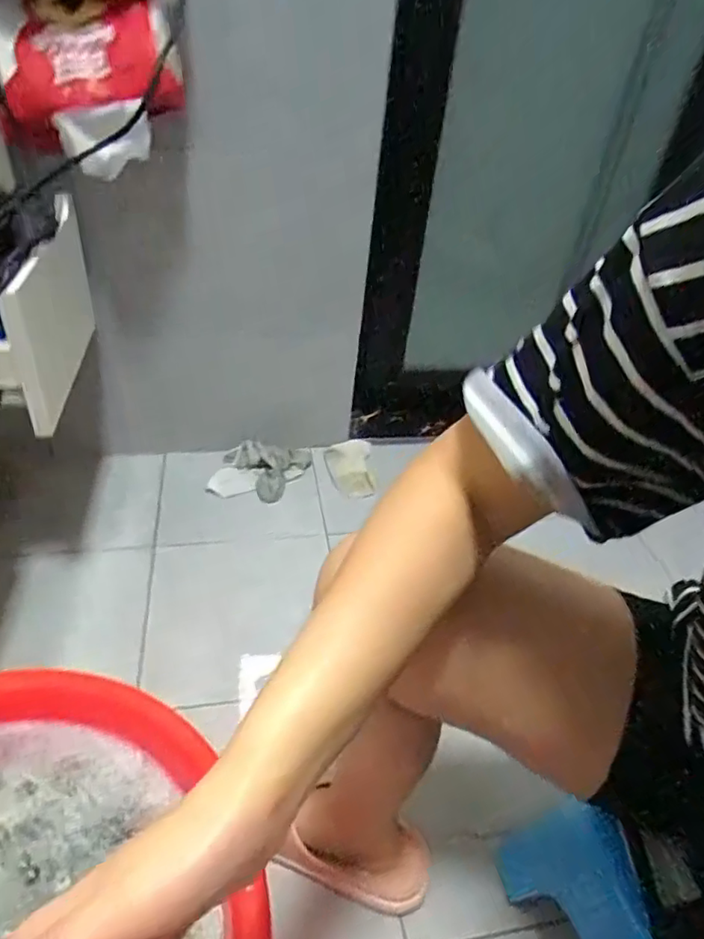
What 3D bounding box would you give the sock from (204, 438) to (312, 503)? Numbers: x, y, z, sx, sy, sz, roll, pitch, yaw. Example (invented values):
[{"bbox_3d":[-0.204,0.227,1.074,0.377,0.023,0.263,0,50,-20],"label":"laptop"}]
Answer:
[{"bbox_3d":[-0.177,0.000,1.123,0.171,0.041,0.135,8,38,1],"label":"sock"}]

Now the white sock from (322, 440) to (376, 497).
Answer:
[{"bbox_3d":[-0.007,-0.008,1.154,0.092,0.017,0.160,3,38,-5],"label":"white sock"}]

